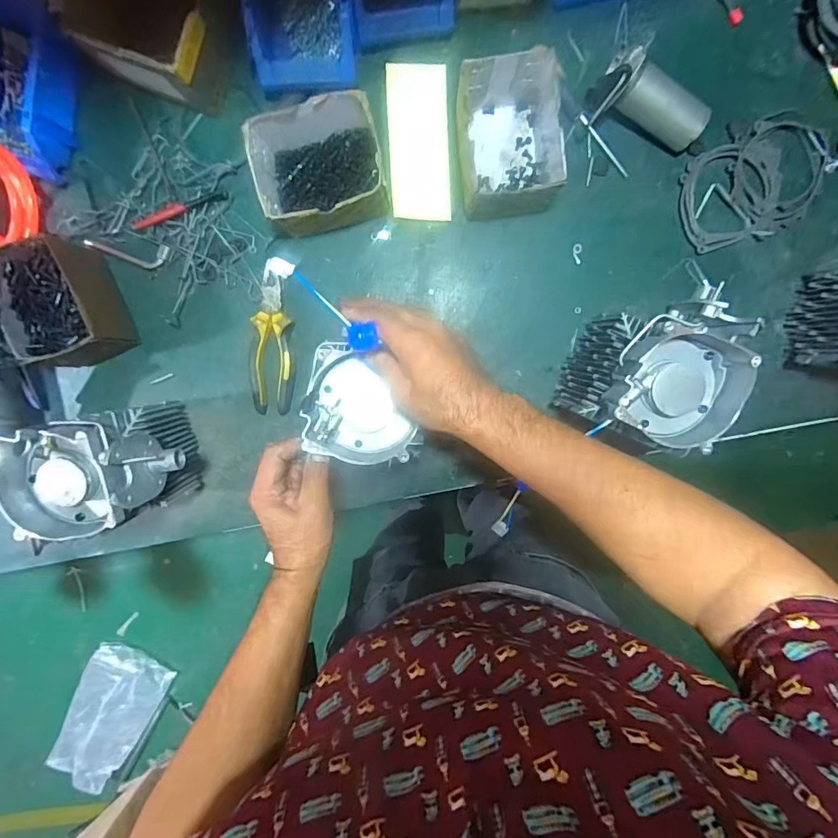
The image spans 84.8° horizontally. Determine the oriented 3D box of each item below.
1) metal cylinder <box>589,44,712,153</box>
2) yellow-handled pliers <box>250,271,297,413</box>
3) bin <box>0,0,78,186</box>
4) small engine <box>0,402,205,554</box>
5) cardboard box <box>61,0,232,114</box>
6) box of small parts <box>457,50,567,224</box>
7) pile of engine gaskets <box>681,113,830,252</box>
[{"bbox_3d":[0.277,-0.371,0.542,0.152,0.061,0.061,21,97,-18],"label":"metal cylinder"},{"bbox_3d":[-0.198,-0.099,0.625,0.059,0.019,0.184,6,97,-1],"label":"yellow-handled pliers"},{"bbox_3d":[-0.488,-0.406,0.556,0.113,0.085,0.186,15,97,-2],"label":"bin"},{"bbox_3d":[-0.344,0.050,0.556,0.162,0.207,0.132,-23,97,3],"label":"small engine"},{"bbox_3d":[-0.293,-0.473,0.529,0.152,0.105,0.161,24,97,-3],"label":"cardboard box"},{"bbox_3d":[0.108,-0.335,0.550,0.119,0.089,0.159,-8,97,1],"label":"box of small parts"},{"bbox_3d":[0.430,-0.306,0.589,0.190,0.016,0.122,-22,97,3],"label":"pile of engine gaskets"}]

